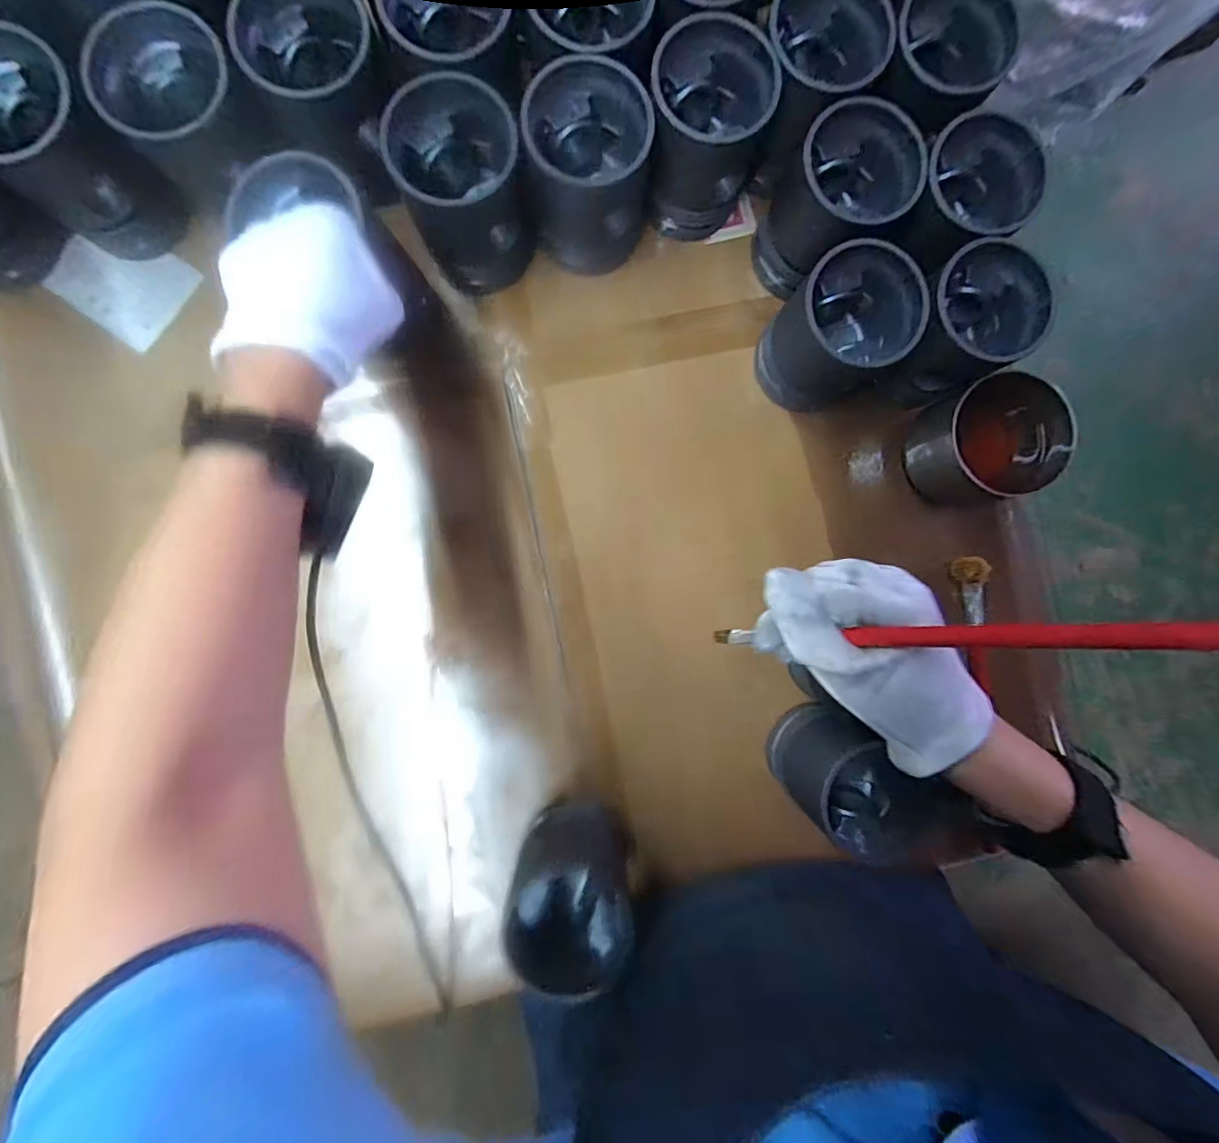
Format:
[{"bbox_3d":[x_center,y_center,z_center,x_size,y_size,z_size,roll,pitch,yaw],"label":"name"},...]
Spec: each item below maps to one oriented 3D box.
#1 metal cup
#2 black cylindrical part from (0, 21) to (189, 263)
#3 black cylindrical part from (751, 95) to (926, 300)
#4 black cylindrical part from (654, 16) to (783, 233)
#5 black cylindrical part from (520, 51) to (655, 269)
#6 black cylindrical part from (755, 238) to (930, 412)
[{"bbox_3d":[0.334,-0.113,0.472,0.096,0.091,0.104,0,91,-2],"label":"metal cup"},{"bbox_3d":[-0.402,-0.310,0.392,0.086,0.111,0.085,0,91,-2],"label":"black cylindrical part"},{"bbox_3d":[0.180,-0.293,0.426,0.092,0.101,0.097,0,91,-2],"label":"black cylindrical part"},{"bbox_3d":[0.075,-0.343,0.415,0.089,0.110,0.088,0,91,-2],"label":"black cylindrical part"},{"bbox_3d":[-0.017,-0.310,0.413,0.090,0.107,0.088,0,91,-2],"label":"black cylindrical part"},{"bbox_3d":[0.180,-0.192,0.425,0.089,0.103,0.091,0,91,-2],"label":"black cylindrical part"}]

